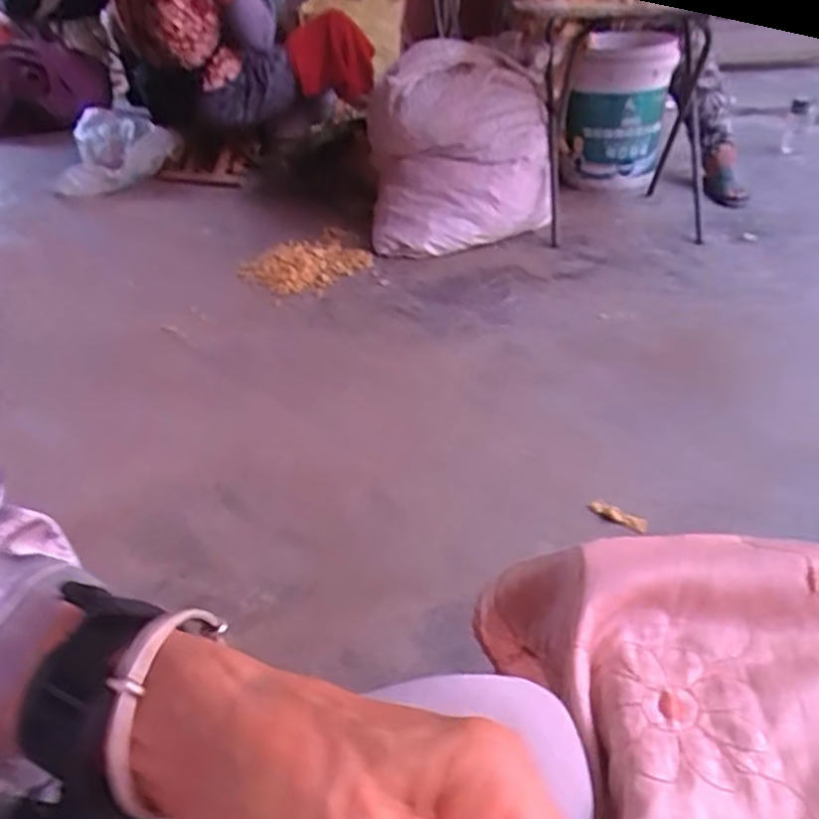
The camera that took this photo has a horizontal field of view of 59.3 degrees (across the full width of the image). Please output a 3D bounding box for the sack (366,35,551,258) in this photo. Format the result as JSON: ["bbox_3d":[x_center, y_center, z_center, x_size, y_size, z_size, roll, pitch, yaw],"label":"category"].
[{"bbox_3d":[0.113,-0.607,1.663,0.410,0.401,0.335,-5,34,0],"label":"sack"}]

